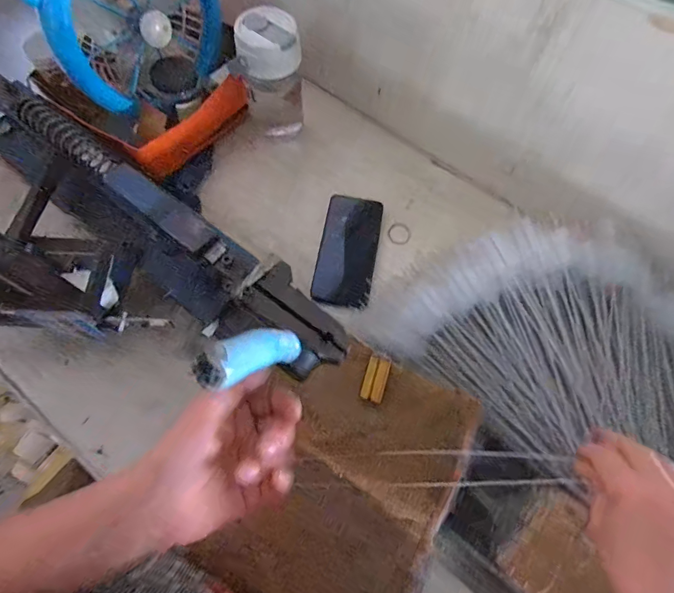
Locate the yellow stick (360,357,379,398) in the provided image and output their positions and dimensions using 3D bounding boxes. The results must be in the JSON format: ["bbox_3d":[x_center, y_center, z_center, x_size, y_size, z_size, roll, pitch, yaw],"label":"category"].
[{"bbox_3d":[0.035,0.088,0.426,0.009,0.007,0.044,16,68,4],"label":"yellow stick"}]

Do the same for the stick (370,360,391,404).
[{"bbox_3d":[0.047,0.092,0.425,0.012,0.007,0.045,16,68,4],"label":"stick"}]

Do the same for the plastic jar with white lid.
[{"bbox_3d":[-0.094,-0.301,0.548,0.090,0.152,0.077,-4,68,-4],"label":"plastic jar with white lid"}]

